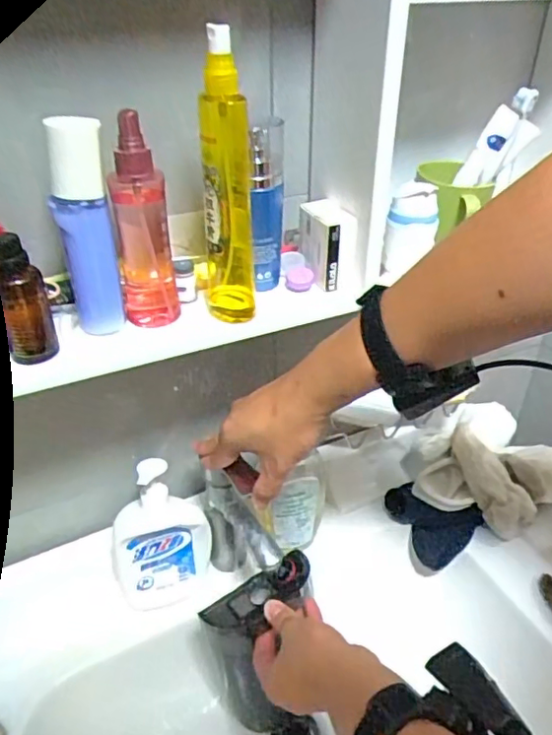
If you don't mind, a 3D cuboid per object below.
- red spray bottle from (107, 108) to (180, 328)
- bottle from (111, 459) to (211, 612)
[{"bbox_3d":[-0.108,-0.111,0.459,0.043,0.165,0.036,-8,37,-11],"label":"red spray bottle"},{"bbox_3d":[-0.133,0.185,0.649,0.114,0.186,0.052,-10,37,-13],"label":"bottle"}]

